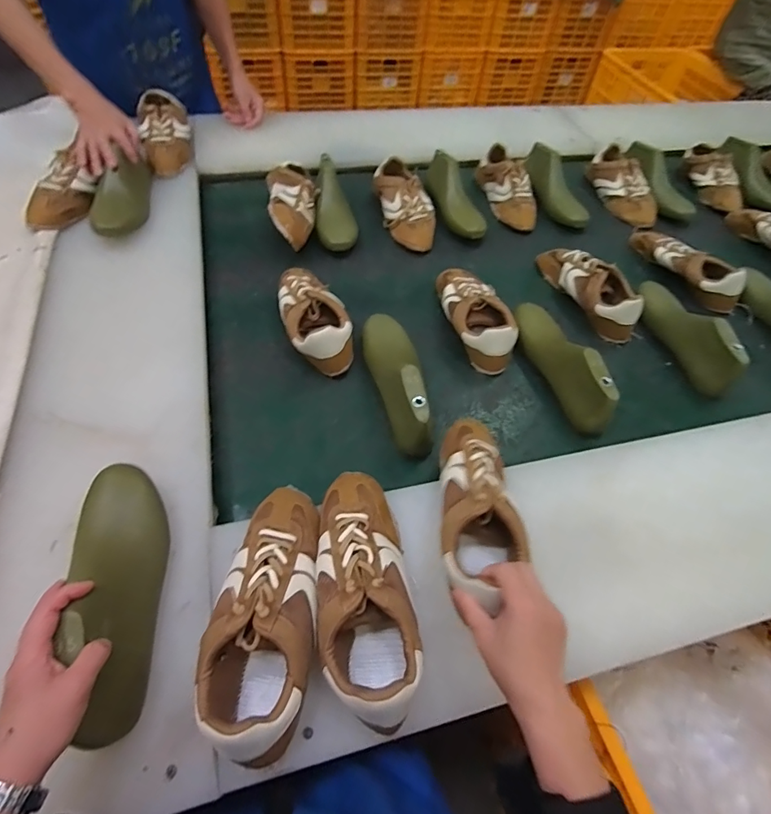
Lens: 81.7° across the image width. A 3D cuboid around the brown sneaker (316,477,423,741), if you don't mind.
[{"bbox_3d":[-0.023,0.173,0.452,0.090,0.072,0.240,-4,55,-8],"label":"brown sneaker"}]

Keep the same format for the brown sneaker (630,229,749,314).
[{"bbox_3d":[0.610,-0.297,0.907,0.076,0.068,0.253,-23,60,-20],"label":"brown sneaker"}]

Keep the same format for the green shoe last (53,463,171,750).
[{"bbox_3d":[-0.264,0.167,0.438,0.077,0.096,0.258,-13,51,-14],"label":"green shoe last"}]

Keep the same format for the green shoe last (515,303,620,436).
[{"bbox_3d":[0.272,-0.085,0.711,0.073,0.088,0.260,-7,56,-10],"label":"green shoe last"}]

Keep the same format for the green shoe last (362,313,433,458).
[{"bbox_3d":[0.017,-0.053,0.674,0.069,0.088,0.251,-7,56,-10],"label":"green shoe last"}]

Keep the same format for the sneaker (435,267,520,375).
[{"bbox_3d":[0.155,-0.167,0.783,0.099,0.081,0.235,-8,56,-11],"label":"sneaker"}]

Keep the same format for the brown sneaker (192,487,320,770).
[{"bbox_3d":[-0.115,0.187,0.442,0.096,0.078,0.245,6,55,-1],"label":"brown sneaker"}]

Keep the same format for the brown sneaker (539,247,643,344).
[{"bbox_3d":[0.379,-0.232,0.847,0.076,0.078,0.256,-19,59,-17],"label":"brown sneaker"}]

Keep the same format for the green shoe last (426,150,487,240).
[{"bbox_3d":[0.149,-0.467,0.998,0.067,0.084,0.244,-13,57,-14],"label":"green shoe last"}]

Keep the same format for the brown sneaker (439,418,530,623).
[{"bbox_3d":[0.106,0.104,0.499,0.088,0.076,0.235,6,47,-1],"label":"brown sneaker"}]

